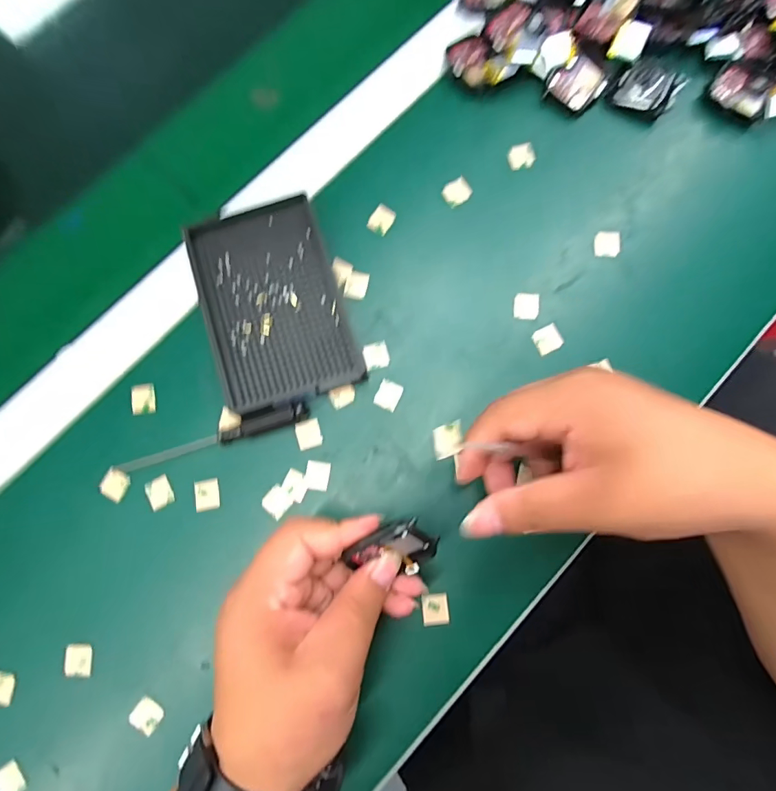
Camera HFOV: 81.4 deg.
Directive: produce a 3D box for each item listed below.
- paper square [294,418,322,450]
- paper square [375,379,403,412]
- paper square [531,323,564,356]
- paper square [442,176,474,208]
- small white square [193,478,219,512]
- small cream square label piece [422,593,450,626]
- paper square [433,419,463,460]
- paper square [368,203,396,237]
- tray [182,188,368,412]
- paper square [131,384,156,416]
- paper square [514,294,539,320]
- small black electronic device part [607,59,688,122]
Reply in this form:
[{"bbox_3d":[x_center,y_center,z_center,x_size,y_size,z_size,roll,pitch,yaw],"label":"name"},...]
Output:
[{"bbox_3d":[-0.052,0.025,0.298,0.016,0.004,0.019,-17,81,-3],"label":"paper square"},{"bbox_3d":[0.001,0.000,0.303,0.015,0.004,0.018,24,82,4],"label":"paper square"},{"bbox_3d":[0.109,-0.038,0.307,0.018,0.004,0.017,-26,81,0],"label":"paper square"},{"bbox_3d":[0.051,-0.149,0.331,0.020,0.005,0.017,-37,82,-5],"label":"paper square"},{"bbox_3d":[-0.118,0.065,0.294,0.015,0.004,0.019,-8,81,-1],"label":"small white square"},{"bbox_3d":[0.029,0.131,0.275,0.016,0.004,0.018,-5,81,-1],"label":"small cream square label piece"},{"bbox_3d":[0.029,0.022,0.219,0.017,0.004,0.017,-9,95,-31],"label":"paper square"},{"bbox_3d":[-0.004,-0.128,0.327,0.016,0.004,0.021,29,82,5],"label":"paper square"},{"bbox_3d":[-0.077,-0.064,0.306,0.089,0.019,0.138,-18,81,-3],"label":"tray"},{"bbox_3d":[-0.166,0.002,0.307,0.015,0.004,0.021,-5,80,-13],"label":"paper square"},{"bbox_3d":[0.096,-0.062,0.311,0.016,0.004,0.018,5,81,1],"label":"paper square"},{"bbox_3d":[0.192,-0.229,0.335,0.042,0.015,0.040,38,83,6],"label":"small black electronic device part"}]

